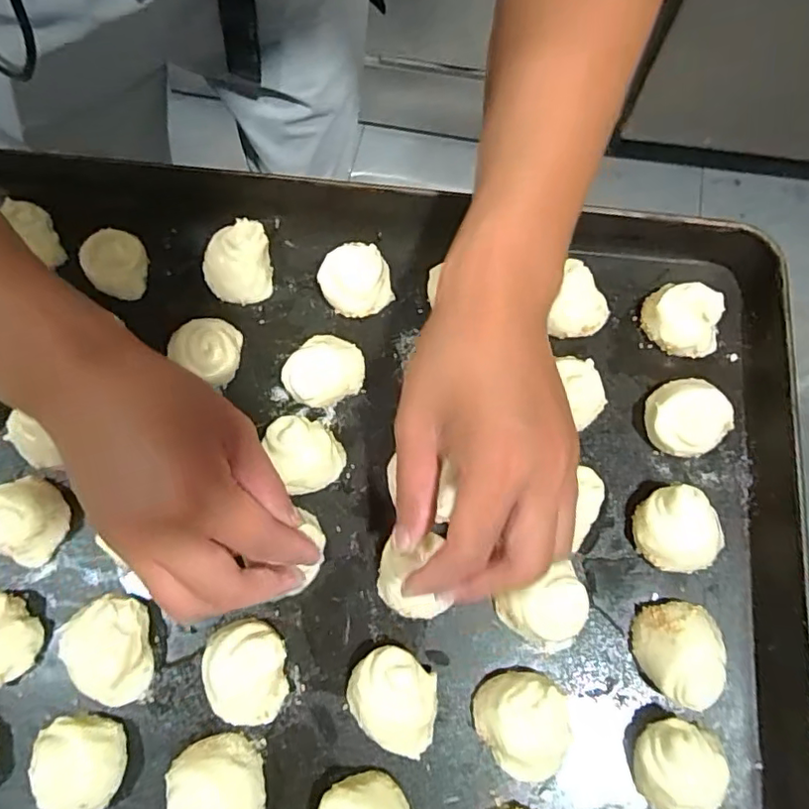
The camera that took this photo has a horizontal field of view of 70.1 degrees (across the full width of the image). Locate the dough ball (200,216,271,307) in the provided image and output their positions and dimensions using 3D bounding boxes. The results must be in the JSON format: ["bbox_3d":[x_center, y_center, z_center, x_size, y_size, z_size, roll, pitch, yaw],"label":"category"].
[{"bbox_3d":[-0.108,-0.091,0.369,0.042,0.024,0.047,-2,72,1],"label":"dough ball"}]

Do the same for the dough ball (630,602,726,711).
[{"bbox_3d":[0.139,0.125,0.292,0.038,0.026,0.046,-6,72,0],"label":"dough ball"}]

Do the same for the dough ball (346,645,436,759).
[{"bbox_3d":[-0.004,0.147,0.288,0.048,0.028,0.040,32,76,11],"label":"dough ball"}]

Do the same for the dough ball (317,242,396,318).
[{"bbox_3d":[-0.032,-0.078,0.364,0.042,0.017,0.043,-1,72,2],"label":"dough ball"}]

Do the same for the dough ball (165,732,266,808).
[{"bbox_3d":[-0.091,0.185,0.277,0.040,0.021,0.044,-1,72,2],"label":"dough ball"}]

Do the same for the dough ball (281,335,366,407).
[{"bbox_3d":[-0.047,-0.019,0.344,0.038,0.017,0.046,36,77,12],"label":"dough ball"}]

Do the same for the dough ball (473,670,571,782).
[{"bbox_3d":[0.059,0.157,0.283,0.042,0.029,0.047,-36,75,-9],"label":"dough ball"}]

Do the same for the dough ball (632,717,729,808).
[{"bbox_3d":[0.129,0.172,0.273,0.038,0.029,0.040,-1,72,2],"label":"dough ball"}]

